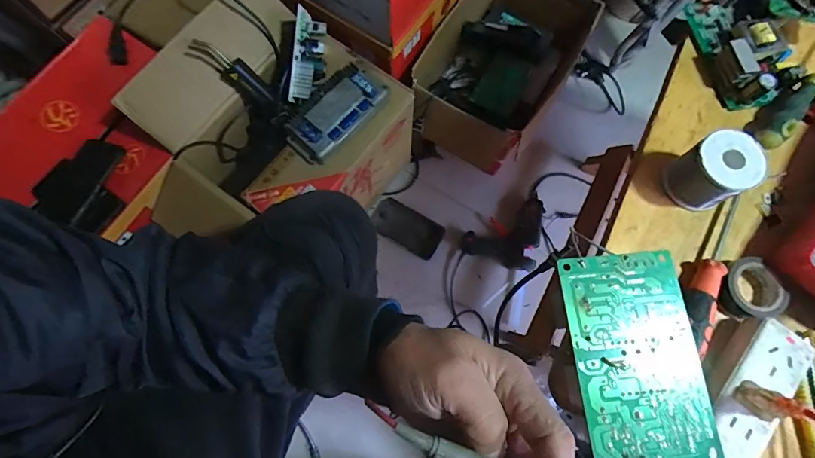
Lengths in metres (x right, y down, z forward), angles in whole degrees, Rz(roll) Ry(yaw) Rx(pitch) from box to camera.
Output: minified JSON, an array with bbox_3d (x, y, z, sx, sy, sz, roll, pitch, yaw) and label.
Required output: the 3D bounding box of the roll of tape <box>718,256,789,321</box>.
[{"bbox_3d":[0.280,0.049,0.349,0.050,0.019,0.048,0,75,-1],"label":"roll of tape"}]

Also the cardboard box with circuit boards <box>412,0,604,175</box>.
[{"bbox_3d":[0.197,-0.348,0.926,0.255,0.185,0.440,31,76,7],"label":"cardboard box with circuit boards"}]

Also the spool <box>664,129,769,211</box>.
[{"bbox_3d":[0.261,-0.049,0.360,0.050,0.051,0.051,-29,77,-8],"label":"spool"}]

